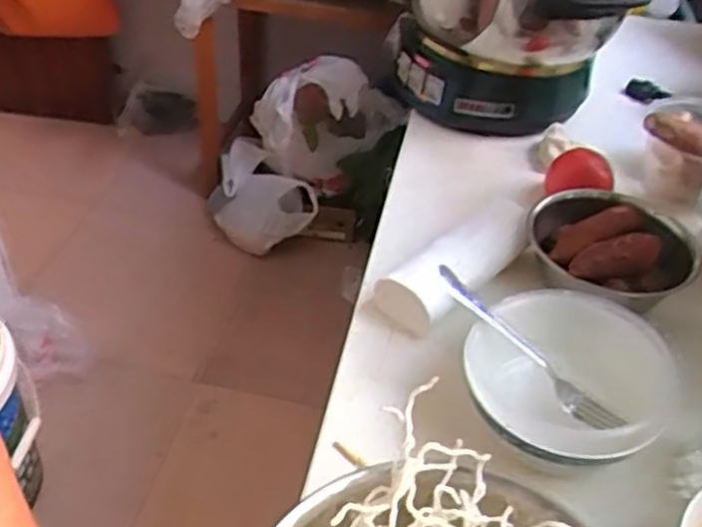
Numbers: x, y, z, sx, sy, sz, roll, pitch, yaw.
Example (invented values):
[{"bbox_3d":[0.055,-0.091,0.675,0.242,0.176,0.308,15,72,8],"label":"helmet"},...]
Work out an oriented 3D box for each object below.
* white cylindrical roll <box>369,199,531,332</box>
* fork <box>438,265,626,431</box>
[{"bbox_3d":[0.107,-0.005,0.687,0.183,0.056,0.066,-31,52,-34],"label":"white cylindrical roll"},{"bbox_3d":[0.131,0.068,0.559,0.177,0.015,0.030,43,50,7],"label":"fork"}]

